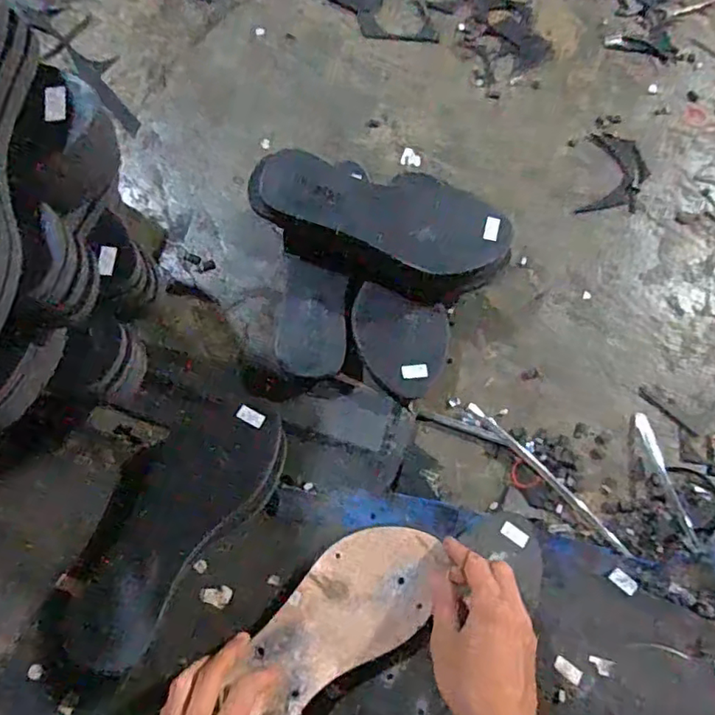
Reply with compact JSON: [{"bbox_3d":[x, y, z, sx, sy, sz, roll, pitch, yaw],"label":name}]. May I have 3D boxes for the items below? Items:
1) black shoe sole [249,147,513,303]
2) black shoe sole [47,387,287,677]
[{"bbox_3d":[0.024,-0.136,0.566,0.252,0.051,0.098,25,73,5],"label":"black shoe sole"},{"bbox_3d":[-0.168,0.143,0.520,0.110,0.020,0.253,37,75,8],"label":"black shoe sole"}]

